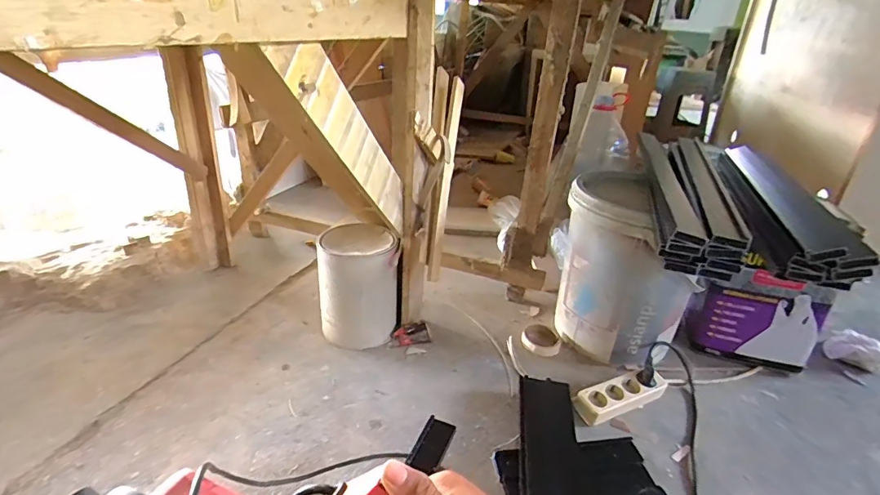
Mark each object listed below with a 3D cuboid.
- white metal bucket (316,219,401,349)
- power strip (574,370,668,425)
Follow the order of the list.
[{"bbox_3d":[-0.188,0.089,1.072,0.172,0.249,0.169,5,28,-3],"label":"white metal bucket"},{"bbox_3d":[0.367,0.294,0.929,0.201,0.036,0.063,-7,31,-23],"label":"power strip"}]

